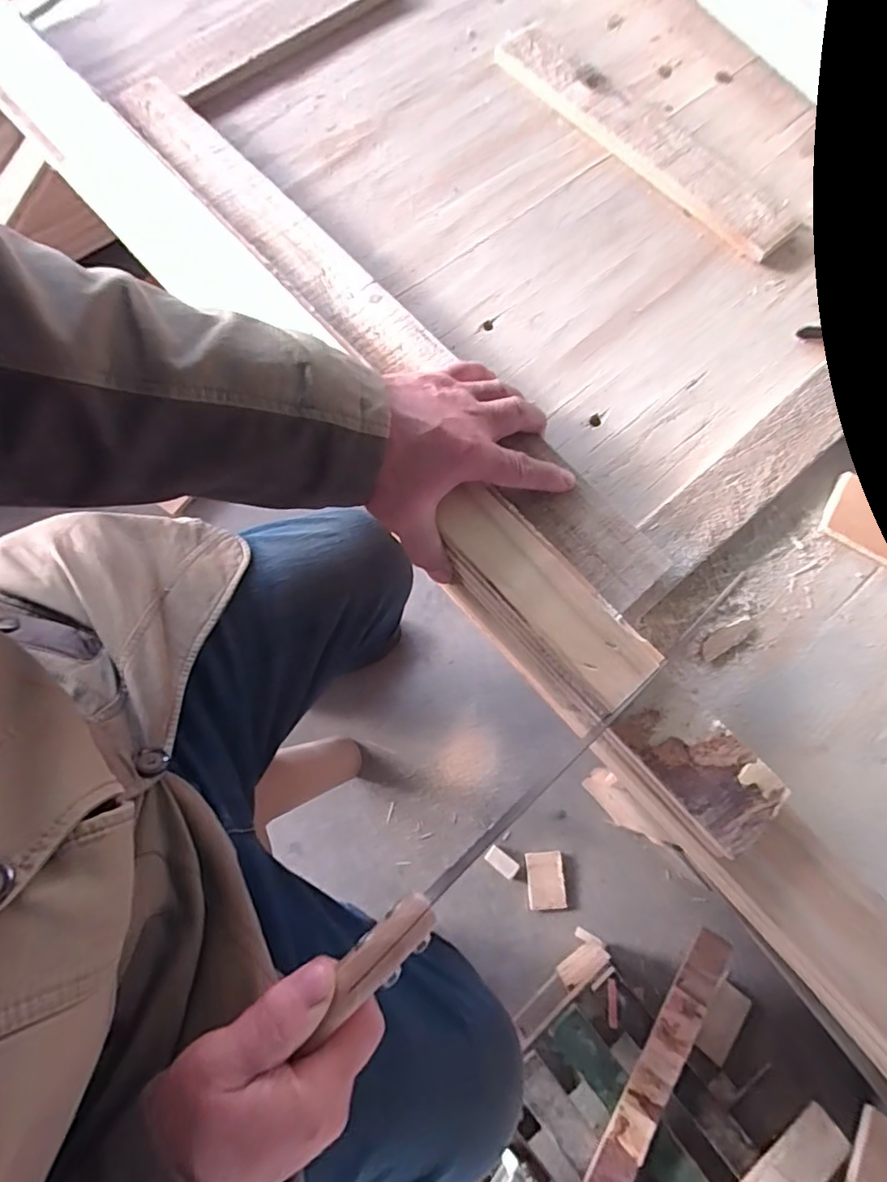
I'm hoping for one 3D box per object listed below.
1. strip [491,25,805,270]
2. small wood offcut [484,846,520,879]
[{"bbox_3d":[0.190,-0.461,0.554,0.072,0.015,0.371,-38,78,-12],"label":"strip"},{"bbox_3d":[0.096,0.444,0.894,0.056,0.015,0.026,36,76,9],"label":"small wood offcut"}]

